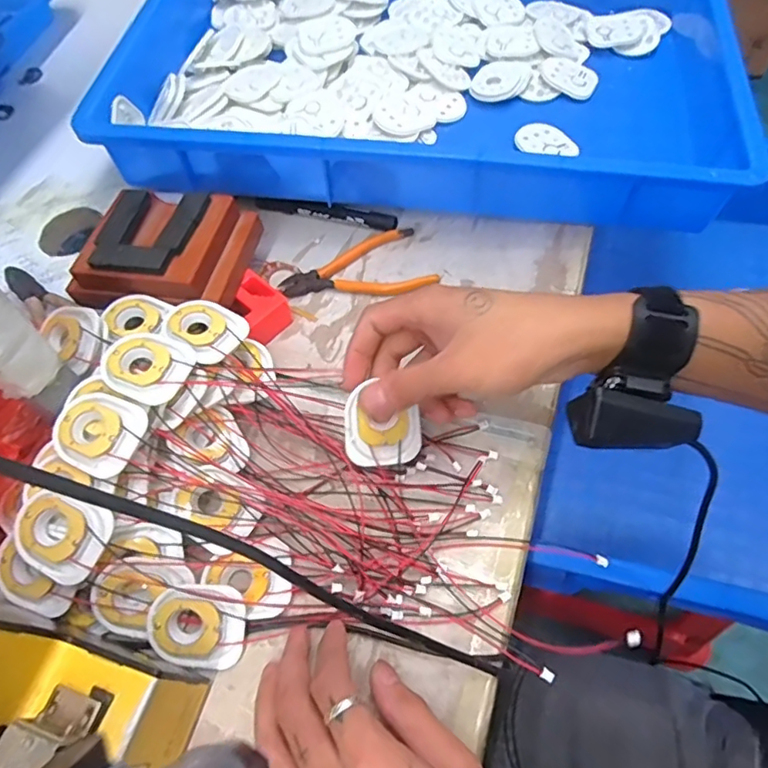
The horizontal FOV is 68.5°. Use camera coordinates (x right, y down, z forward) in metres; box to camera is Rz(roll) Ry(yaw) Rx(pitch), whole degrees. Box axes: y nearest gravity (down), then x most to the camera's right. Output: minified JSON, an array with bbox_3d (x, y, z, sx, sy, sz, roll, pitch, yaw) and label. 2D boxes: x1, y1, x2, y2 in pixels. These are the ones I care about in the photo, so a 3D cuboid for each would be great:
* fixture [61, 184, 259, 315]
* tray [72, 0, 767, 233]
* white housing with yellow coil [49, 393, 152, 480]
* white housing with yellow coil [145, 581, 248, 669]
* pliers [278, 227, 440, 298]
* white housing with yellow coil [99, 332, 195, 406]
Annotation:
[{"bbox_3d":[-0.175,-0.109,0.457,0.125,0.057,0.108,9,61,11],"label":"fixture"},{"bbox_3d":[0.039,-0.317,0.553,0.548,0.084,0.363,5,60,7],"label":"tray"},{"bbox_3d":[-0.183,0.032,0.362,0.057,0.013,0.047,19,63,16],"label":"white housing with yellow coil"},{"bbox_3d":[-0.113,0.146,0.343,0.058,0.014,0.046,10,89,-2],"label":"white housing with yellow coil"},{"bbox_3d":[-0.025,-0.097,0.487,0.125,0.009,0.066,-16,59,-4],"label":"pliers"},{"bbox_3d":[-0.160,-0.009,0.386,0.059,0.021,0.047,20,63,17],"label":"white housing with yellow coil"}]

